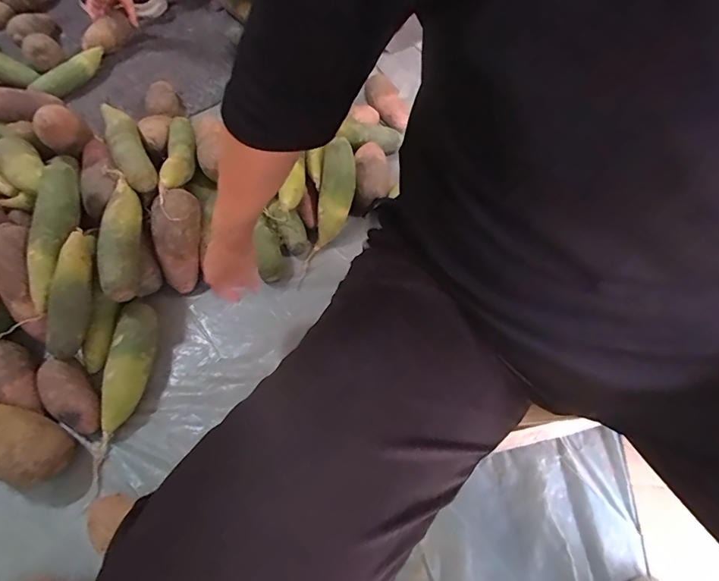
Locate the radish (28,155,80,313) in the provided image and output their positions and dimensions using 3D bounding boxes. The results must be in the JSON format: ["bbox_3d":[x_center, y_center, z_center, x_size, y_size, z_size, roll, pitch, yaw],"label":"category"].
[{"bbox_3d":[-0.455,-0.082,0.636,0.055,0.049,0.220,7,84,4],"label":"radish"}]

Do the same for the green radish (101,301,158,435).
[{"bbox_3d":[-0.334,0.108,0.633,0.049,0.058,0.180,0,59,-1],"label":"green radish"}]

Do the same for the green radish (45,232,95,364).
[{"bbox_3d":[-0.411,0.006,0.620,0.045,0.060,0.183,6,86,4],"label":"green radish"}]

